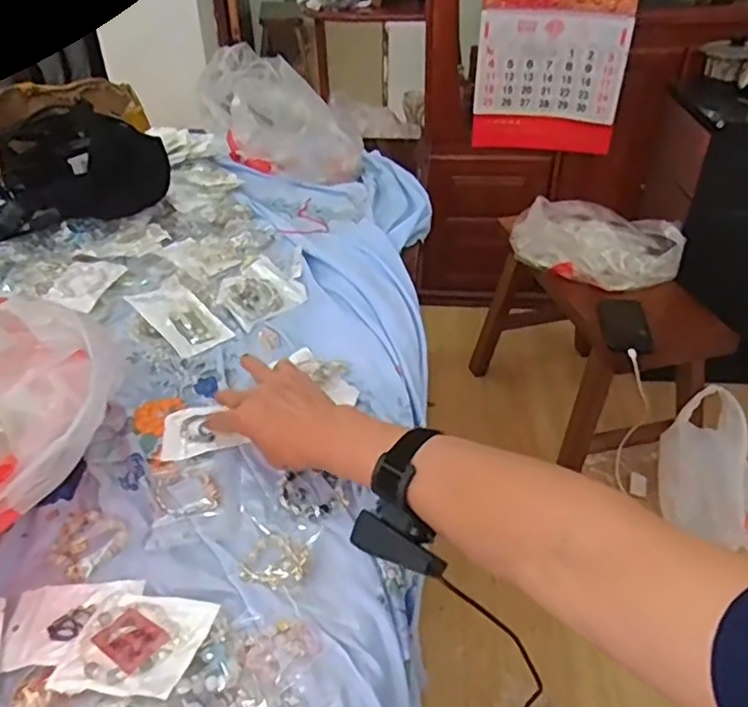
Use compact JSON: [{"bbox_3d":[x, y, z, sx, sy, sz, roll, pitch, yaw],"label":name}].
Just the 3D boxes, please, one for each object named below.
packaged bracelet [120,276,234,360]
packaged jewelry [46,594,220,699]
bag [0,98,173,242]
[{"bbox_3d":[-0.245,-0.052,0.794,0.081,0.029,0.150,-31,47,-34],"label":"packaged bracelet"},{"bbox_3d":[-0.170,0.209,0.459,0.095,0.021,0.075,6,38,8],"label":"packaged jewelry"},{"bbox_3d":[-0.518,-0.299,0.995,0.326,0.150,0.220,-22,42,-26],"label":"bag"}]

